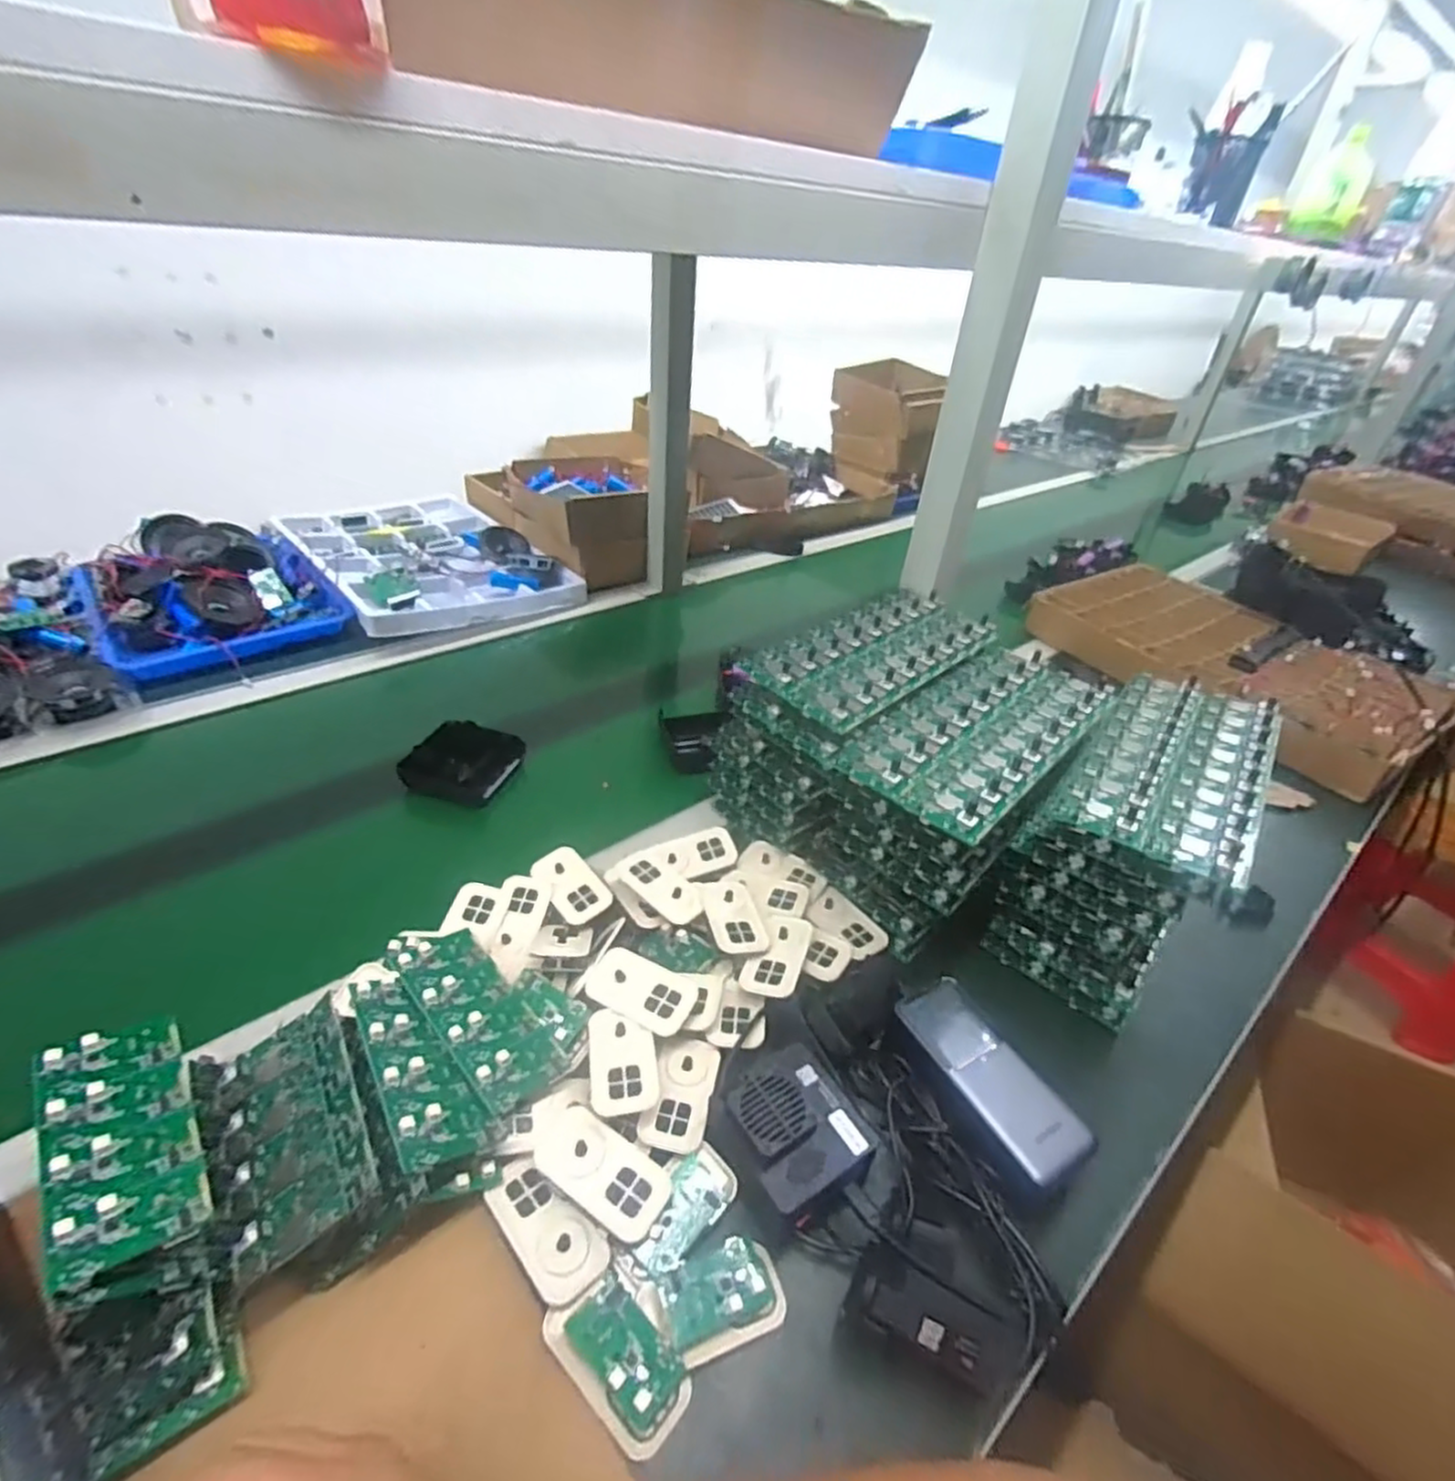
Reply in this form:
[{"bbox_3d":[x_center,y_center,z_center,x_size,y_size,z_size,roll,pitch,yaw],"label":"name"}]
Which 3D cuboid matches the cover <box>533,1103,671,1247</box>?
[{"bbox_3d":[-0.071,0.241,0.399,0.078,0.011,0.042,24,40,22],"label":"cover"}]

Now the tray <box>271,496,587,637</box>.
[{"bbox_3d":[-0.469,-0.292,1.067,0.309,0.042,0.490,-23,46,-34],"label":"tray"}]

